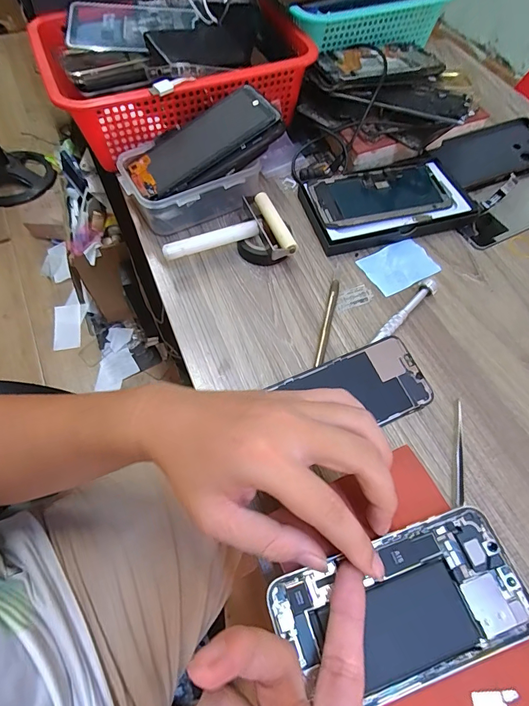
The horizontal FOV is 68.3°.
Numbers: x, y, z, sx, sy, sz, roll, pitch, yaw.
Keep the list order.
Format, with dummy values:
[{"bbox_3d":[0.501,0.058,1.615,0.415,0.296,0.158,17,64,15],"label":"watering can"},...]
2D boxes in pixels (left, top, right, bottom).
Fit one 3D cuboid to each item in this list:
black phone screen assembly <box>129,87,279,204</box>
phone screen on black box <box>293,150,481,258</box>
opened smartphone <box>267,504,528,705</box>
[{"bbox_3d":[-0.064,-0.214,0.399,0.154,0.008,0.071,-33,65,2],"label":"black phone screen assembly"},{"bbox_3d":[0.142,-0.175,0.445,0.188,0.025,0.114,-14,61,-8],"label":"phone screen on black box"},{"bbox_3d":[0.080,0.146,0.225,0.142,0.004,0.071,-16,62,-10],"label":"opened smartphone"}]

